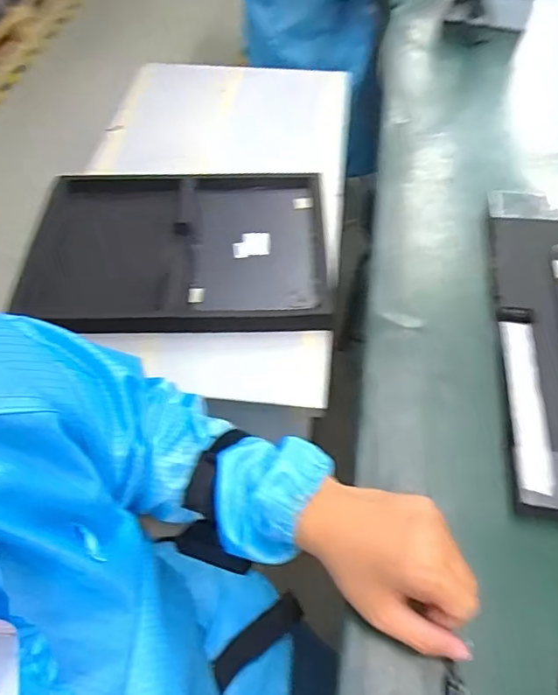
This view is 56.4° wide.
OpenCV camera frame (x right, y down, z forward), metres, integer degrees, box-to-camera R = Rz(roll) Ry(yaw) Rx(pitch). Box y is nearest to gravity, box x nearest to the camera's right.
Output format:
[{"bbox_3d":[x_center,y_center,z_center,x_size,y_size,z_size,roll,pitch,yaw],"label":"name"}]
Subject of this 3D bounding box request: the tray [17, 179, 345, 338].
[{"bbox_3d":[-0.122,-0.142,0.782,0.393,0.063,0.309,-4,56,-1],"label":"tray"}]

